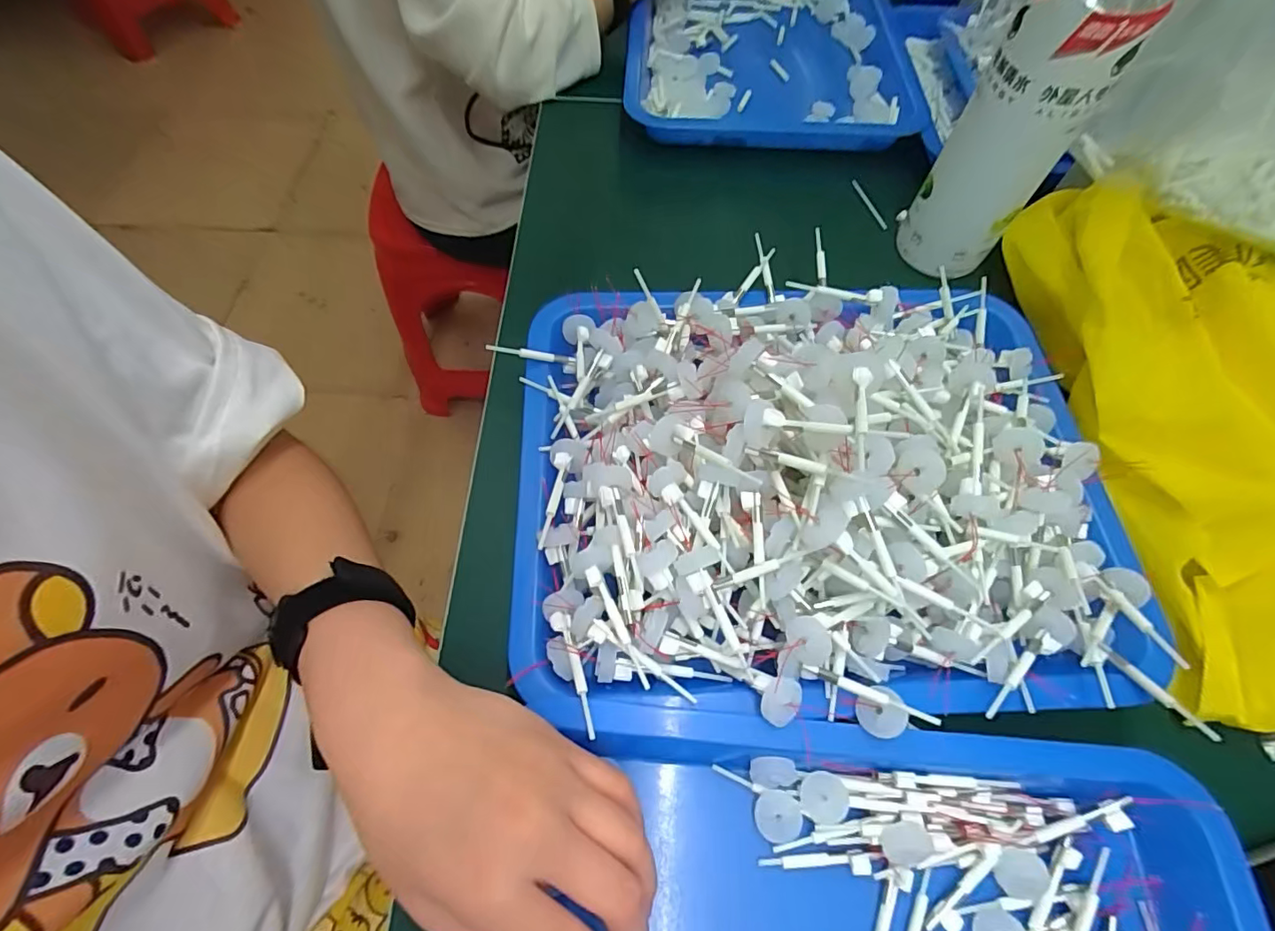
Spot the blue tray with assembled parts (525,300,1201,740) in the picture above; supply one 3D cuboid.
[{"bbox_3d":[0.095,-0.013,0.285,0.319,0.076,0.264,-2,63,-2],"label":"blue tray with assembled parts"}]

